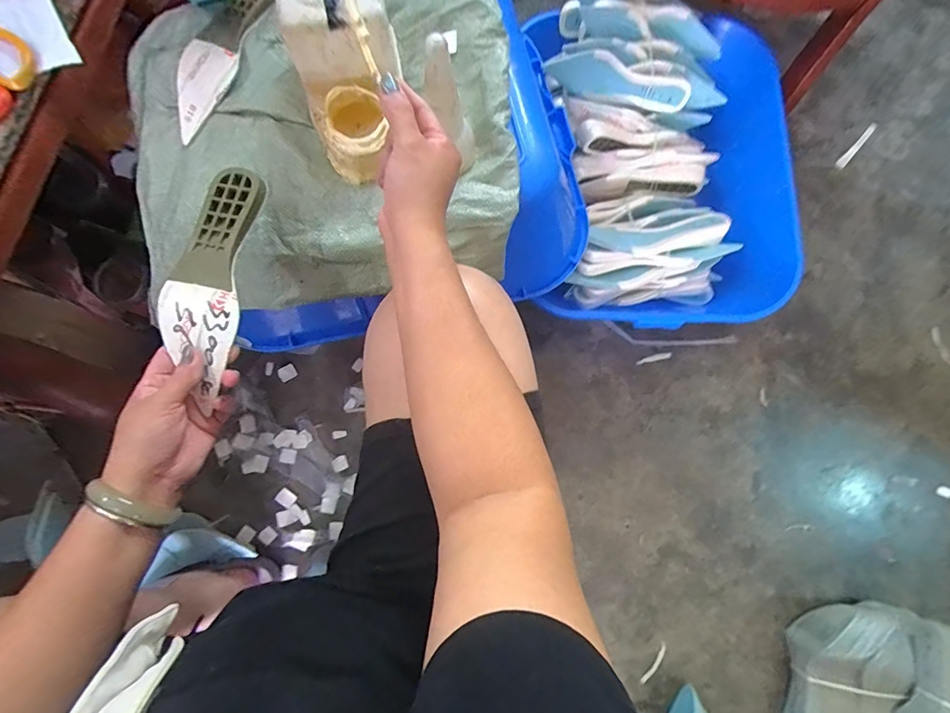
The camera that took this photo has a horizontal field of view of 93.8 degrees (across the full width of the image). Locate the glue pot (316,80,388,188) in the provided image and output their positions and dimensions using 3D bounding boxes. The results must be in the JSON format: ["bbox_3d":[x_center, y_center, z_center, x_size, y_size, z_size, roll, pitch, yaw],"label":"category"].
[{"bbox_3d":[-0.130,-0.241,0.484,0.071,0.057,0.076,0,79,-1],"label":"glue pot"}]

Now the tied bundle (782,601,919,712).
[{"bbox_3d":[0.640,0.550,0.759,0.184,0.088,0.264,7,79,0],"label":"tied bundle"}]

